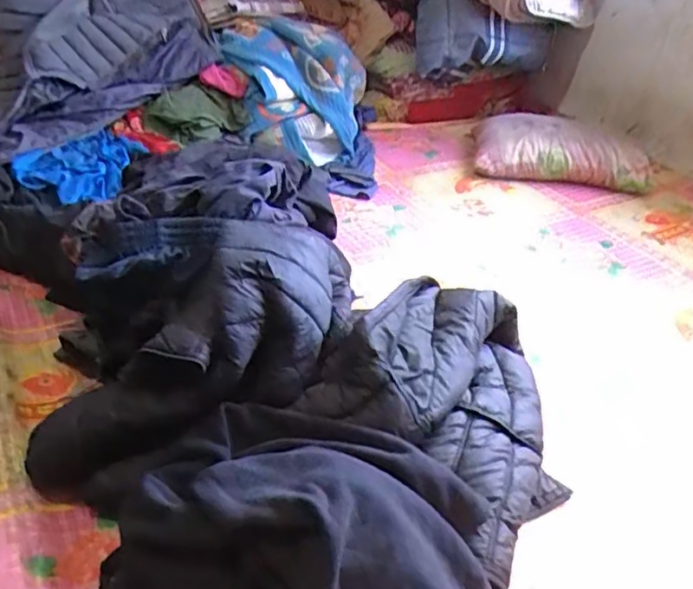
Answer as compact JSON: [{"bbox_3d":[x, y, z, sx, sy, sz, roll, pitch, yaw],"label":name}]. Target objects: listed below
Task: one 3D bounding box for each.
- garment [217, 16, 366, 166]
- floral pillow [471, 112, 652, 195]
[{"bbox_3d":[-0.138,-0.552,1.716,0.354,0.277,0.469,-7,35,-17],"label":"garment"},{"bbox_3d":[0.578,-0.396,1.715,0.455,0.112,0.266,7,34,4],"label":"floral pillow"}]

